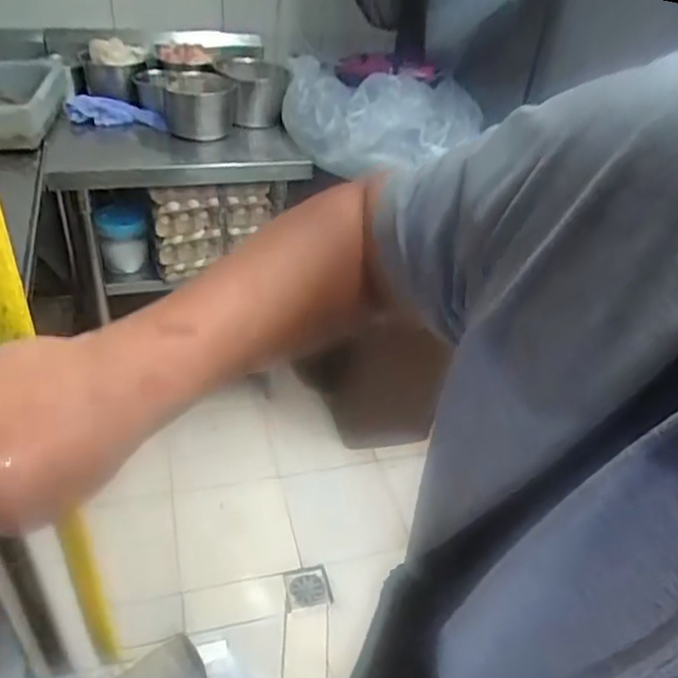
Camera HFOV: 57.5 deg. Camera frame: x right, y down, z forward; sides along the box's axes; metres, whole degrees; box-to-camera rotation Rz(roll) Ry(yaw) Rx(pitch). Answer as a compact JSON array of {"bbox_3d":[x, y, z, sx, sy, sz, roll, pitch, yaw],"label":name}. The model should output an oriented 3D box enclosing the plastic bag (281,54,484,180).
[{"bbox_3d":[0.090,-0.496,1.445,0.456,0.215,0.291,9,37,4],"label":"plastic bag"}]

